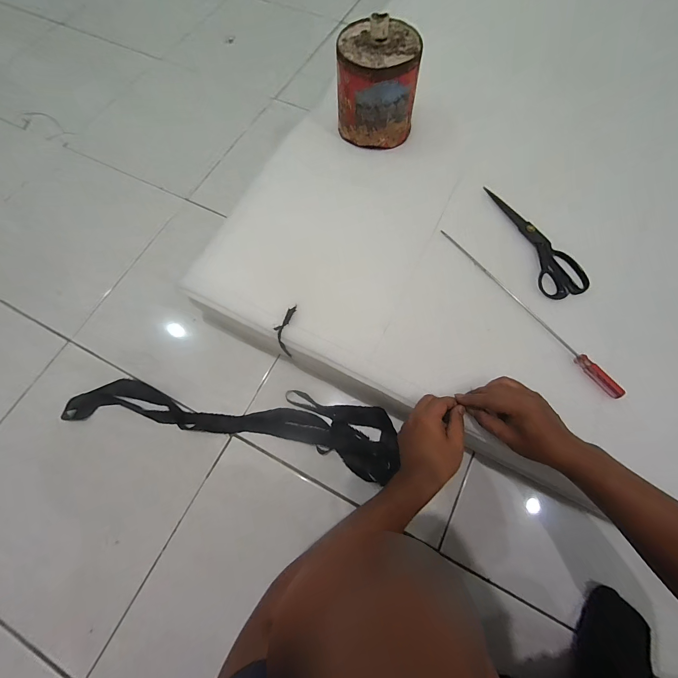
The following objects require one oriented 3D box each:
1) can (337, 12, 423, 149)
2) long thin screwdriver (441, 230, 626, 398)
[{"bbox_3d":[0.070,-0.464,0.566,0.136,0.155,0.129,7,70,3],"label":"can"},{"bbox_3d":[0.287,-0.056,0.484,0.018,0.017,0.350,-36,73,-11],"label":"long thin screwdriver"}]

